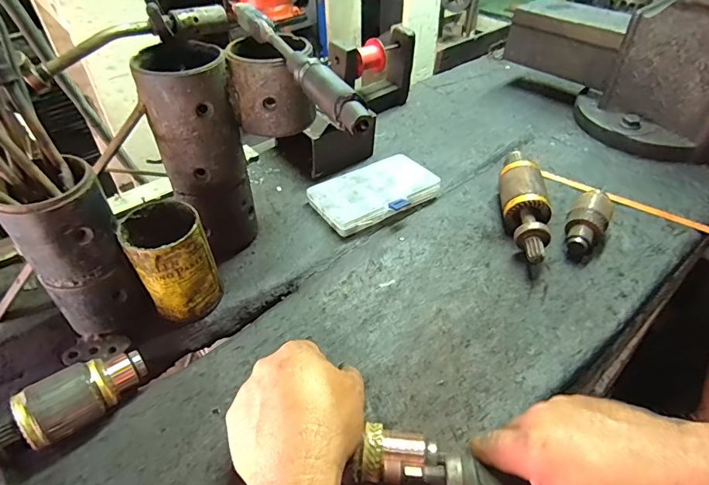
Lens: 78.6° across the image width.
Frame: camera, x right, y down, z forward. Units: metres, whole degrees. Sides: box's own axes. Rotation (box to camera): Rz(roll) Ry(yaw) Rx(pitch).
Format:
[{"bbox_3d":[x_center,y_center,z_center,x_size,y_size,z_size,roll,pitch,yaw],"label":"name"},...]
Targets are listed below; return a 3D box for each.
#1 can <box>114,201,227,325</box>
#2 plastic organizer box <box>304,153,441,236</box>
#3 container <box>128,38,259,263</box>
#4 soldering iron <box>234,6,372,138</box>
[{"bbox_3d":[-0.190,0.026,0.465,0.073,0.123,0.071,0,44,0],"label":"can"},{"bbox_3d":[0.029,-0.071,0.625,0.172,0.031,0.112,-25,48,-23],"label":"plastic organizer box"},{"bbox_3d":[-0.169,-0.095,0.502,0.087,0.231,0.093,-14,45,-13],"label":"container"},{"bbox_3d":[-0.057,-0.172,0.403,0.027,0.032,0.251,-22,47,-20],"label":"soldering iron"}]

